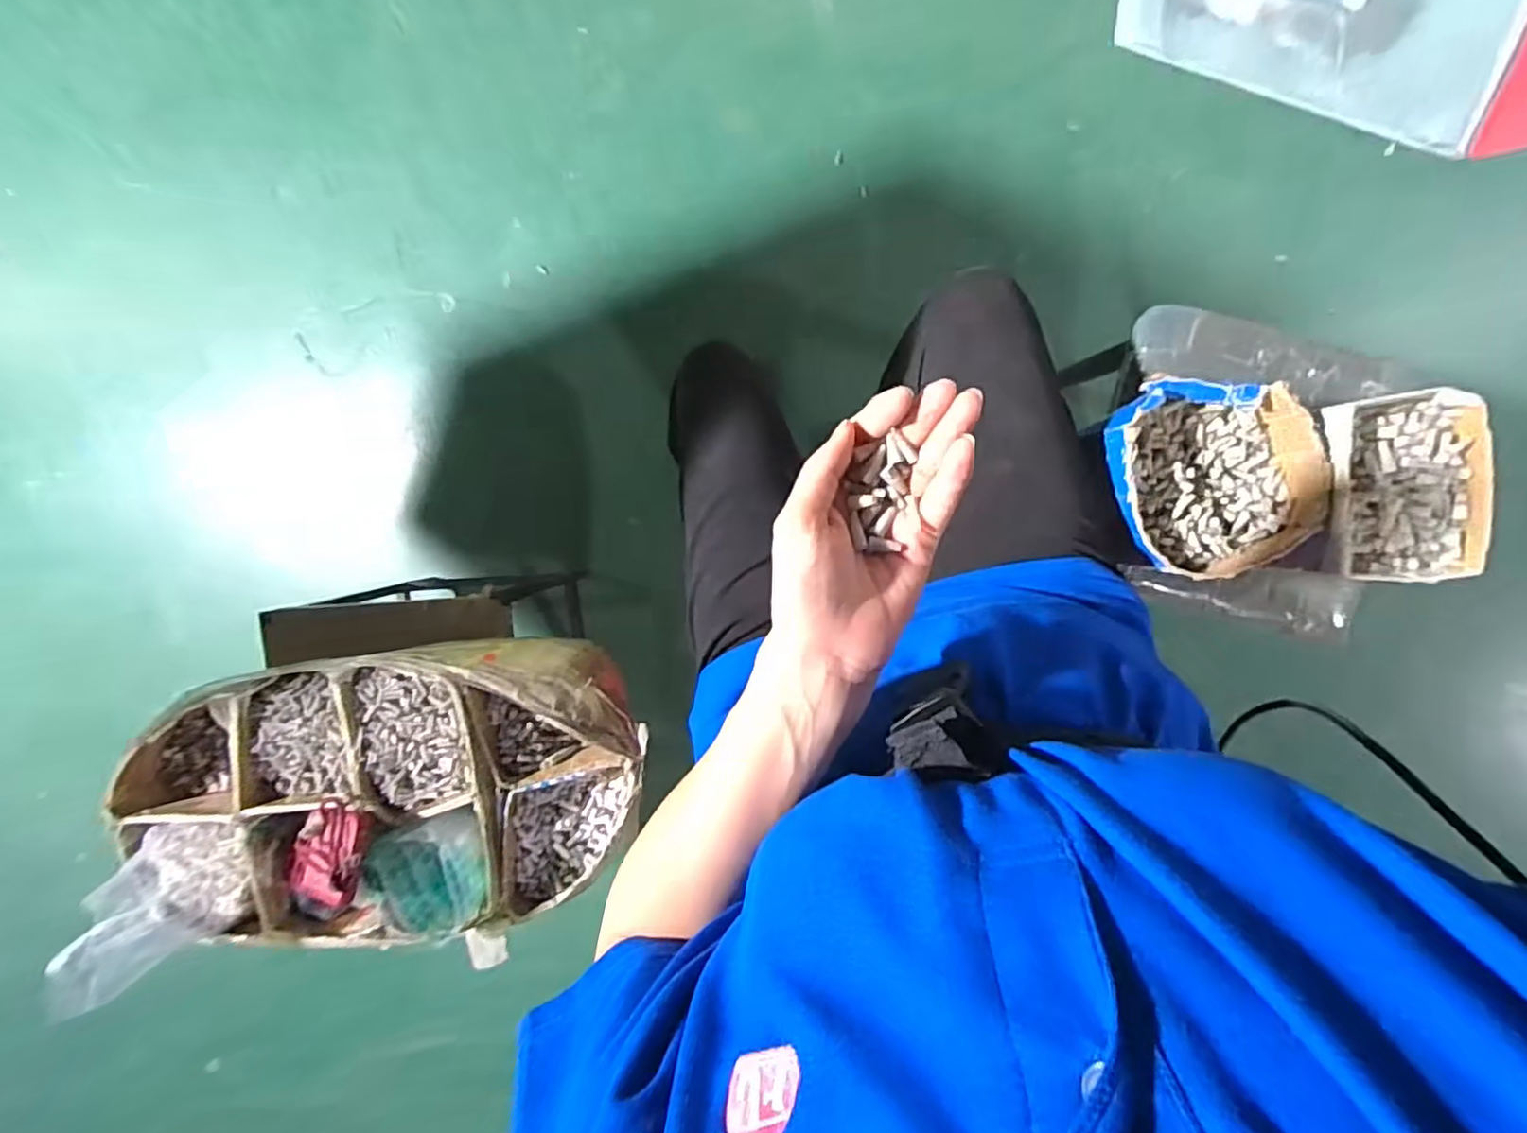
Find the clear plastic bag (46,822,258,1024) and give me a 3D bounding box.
[{"bbox_3d":[-0.598,0.331,0.648,0.124,0.131,0.120,-27,92,6],"label":"clear plastic bag"}]

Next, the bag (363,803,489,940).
[{"bbox_3d":[-0.334,0.309,0.670,0.102,0.040,0.114,-9,93,7],"label":"bag"}]

